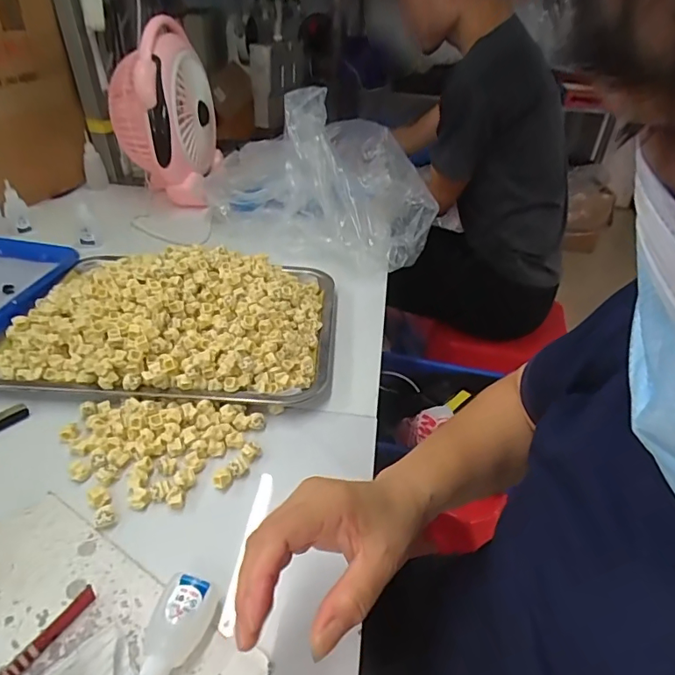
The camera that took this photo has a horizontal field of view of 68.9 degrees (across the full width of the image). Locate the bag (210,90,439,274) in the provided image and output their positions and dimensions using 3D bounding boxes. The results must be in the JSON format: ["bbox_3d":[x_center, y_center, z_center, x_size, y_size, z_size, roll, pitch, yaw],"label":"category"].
[{"bbox_3d":[-0.008,-0.272,0.771,0.325,0.211,0.282,26,41,27],"label":"bag"}]

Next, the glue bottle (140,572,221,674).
[{"bbox_3d":[-0.103,0.190,0.300,0.038,0.019,0.084,10,37,6],"label":"glue bottle"}]

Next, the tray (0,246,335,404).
[{"bbox_3d":[-0.177,-0.037,0.546,0.341,0.078,0.239,4,37,-2],"label":"tray"}]

